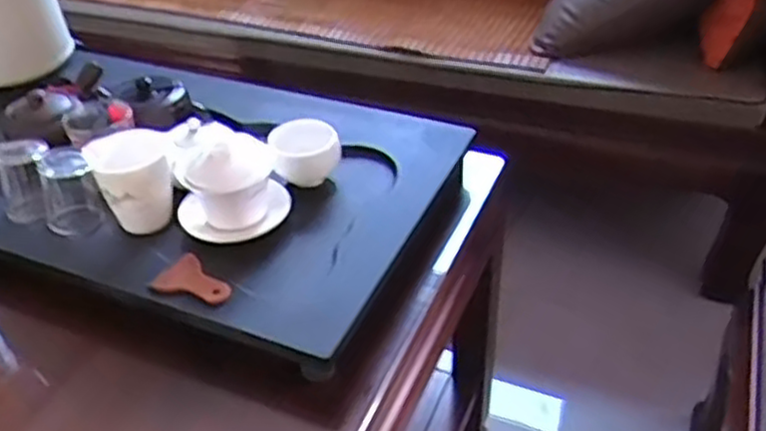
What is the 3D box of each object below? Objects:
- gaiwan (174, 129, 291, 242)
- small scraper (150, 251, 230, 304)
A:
[{"bbox_3d":[-0.156,-0.043,0.743,0.102,0.091,0.122,-13,40,-12],"label":"gaiwan"},{"bbox_3d":[-0.172,0.062,0.677,0.070,0.009,0.048,22,46,28],"label":"small scraper"}]

